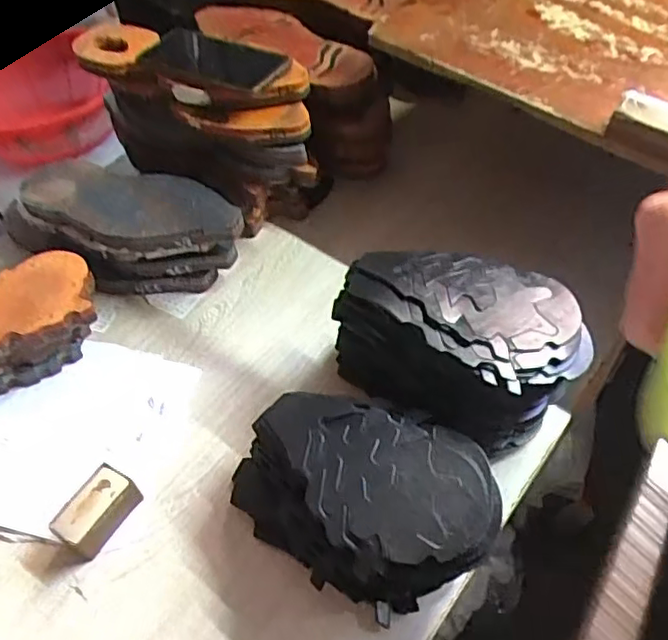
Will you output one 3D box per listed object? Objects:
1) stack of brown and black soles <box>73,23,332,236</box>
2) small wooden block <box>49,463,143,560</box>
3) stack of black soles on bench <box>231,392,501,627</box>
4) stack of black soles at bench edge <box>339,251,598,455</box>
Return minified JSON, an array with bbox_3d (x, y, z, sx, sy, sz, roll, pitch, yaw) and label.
[{"bbox_3d":[-0.143,-0.235,0.773,0.290,0.174,0.142,34,61,28],"label":"stack of brown and black soles"},{"bbox_3d":[-0.199,0.164,0.538,0.041,0.035,0.067,23,57,22],"label":"small wooden block"},{"bbox_3d":[0.025,0.137,0.488,0.196,0.115,0.139,26,58,24],"label":"stack of black soles on bench"},{"bbox_3d":[0.102,0.030,0.546,0.190,0.150,0.139,36,62,29],"label":"stack of black soles at bench edge"}]

